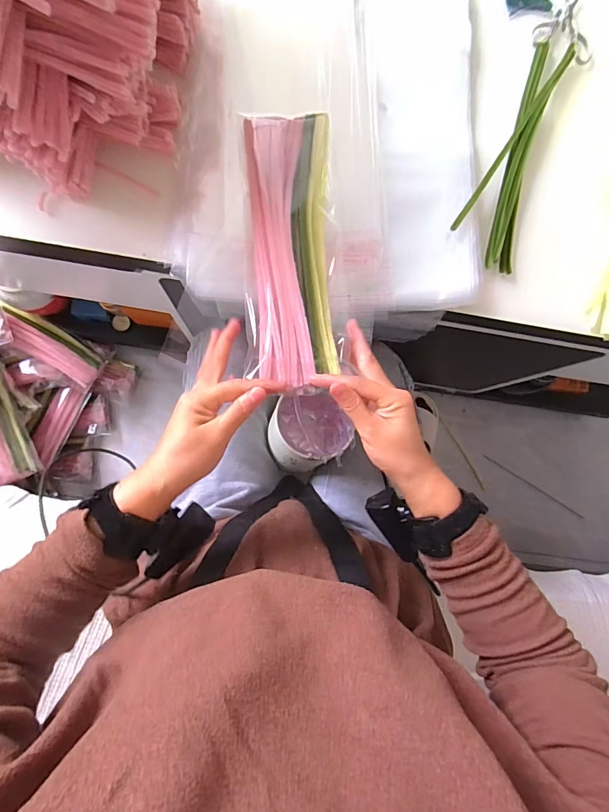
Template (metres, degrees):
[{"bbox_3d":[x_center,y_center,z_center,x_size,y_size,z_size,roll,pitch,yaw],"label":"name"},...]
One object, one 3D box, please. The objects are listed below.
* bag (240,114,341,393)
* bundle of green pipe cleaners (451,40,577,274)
[{"bbox_3d":[-0.013,-0.163,0.395,0.084,0.019,0.293,1,76,-6],"label":"bag"},{"bbox_3d":[0.256,-0.303,0.466,0.082,0.022,0.301,25,82,-3],"label":"bundle of green pipe cleaners"}]

